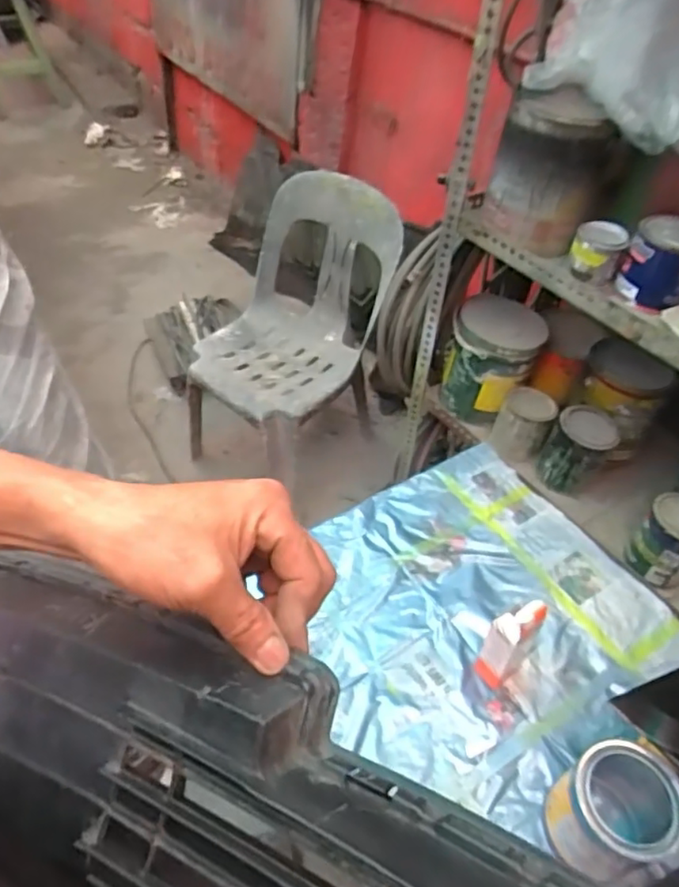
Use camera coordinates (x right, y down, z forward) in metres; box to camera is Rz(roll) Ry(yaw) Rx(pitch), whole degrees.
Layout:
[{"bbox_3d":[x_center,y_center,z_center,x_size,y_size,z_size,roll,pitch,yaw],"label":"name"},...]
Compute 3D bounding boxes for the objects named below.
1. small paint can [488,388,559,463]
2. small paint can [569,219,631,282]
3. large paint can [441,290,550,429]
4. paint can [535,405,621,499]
[{"bbox_3d":[0.351,-0.029,1.200,0.095,0.136,0.087,4,46,-4],"label":"small paint can"},{"bbox_3d":[0.376,-0.283,0.908,0.070,0.069,0.065,23,48,15],"label":"small paint can"},{"bbox_3d":[0.302,-0.171,1.236,0.157,0.225,0.163,4,46,-4],"label":"large paint can"},{"bbox_3d":[0.434,0.020,1.146,0.104,0.156,0.105,30,50,20],"label":"paint can"}]

